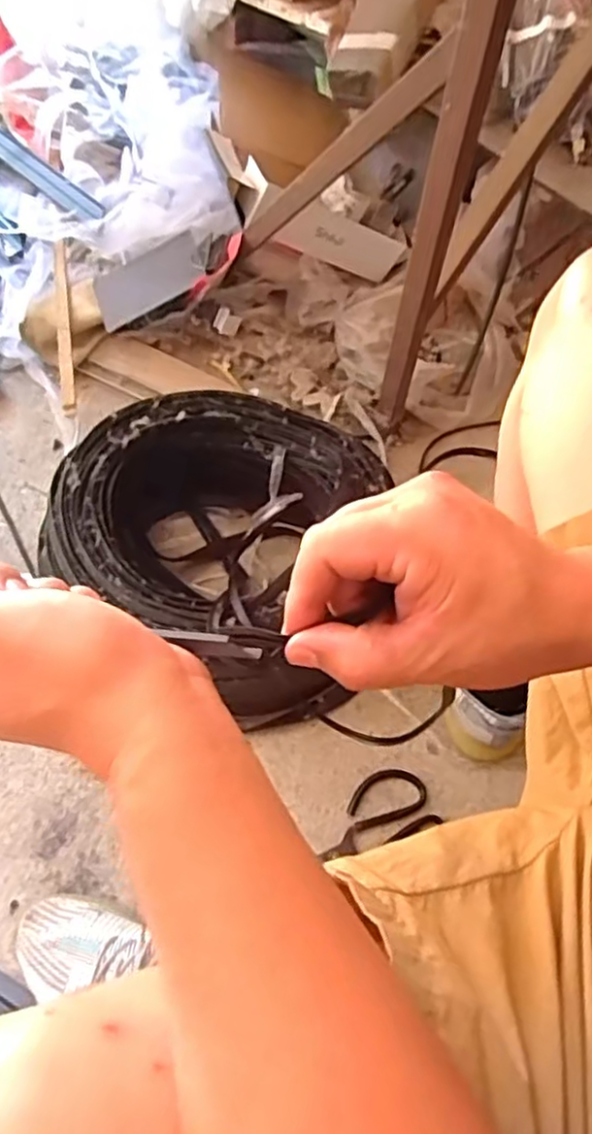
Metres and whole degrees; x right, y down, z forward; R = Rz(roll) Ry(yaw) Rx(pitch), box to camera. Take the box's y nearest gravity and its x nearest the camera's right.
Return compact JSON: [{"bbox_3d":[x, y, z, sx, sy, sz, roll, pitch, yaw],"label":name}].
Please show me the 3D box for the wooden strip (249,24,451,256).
[{"bbox_3d":[0.034,-0.442,0.771,0.029,0.455,0.028,-41,110,-19],"label":"wooden strip"}]

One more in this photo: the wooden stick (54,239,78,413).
[{"bbox_3d":[-0.332,-0.351,0.994,0.020,0.015,0.304,-8,66,-6],"label":"wooden stick"}]

